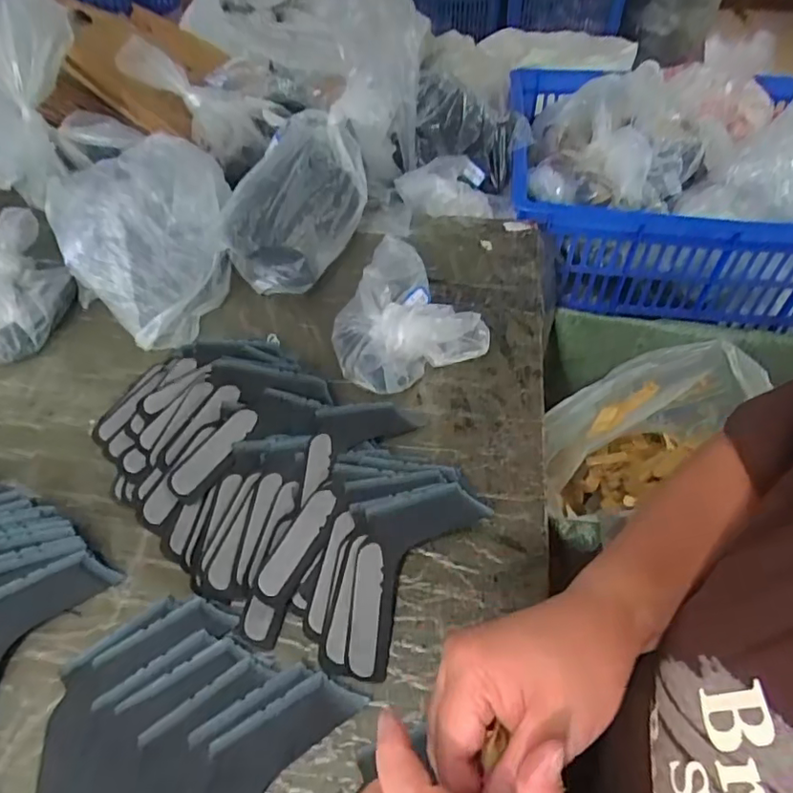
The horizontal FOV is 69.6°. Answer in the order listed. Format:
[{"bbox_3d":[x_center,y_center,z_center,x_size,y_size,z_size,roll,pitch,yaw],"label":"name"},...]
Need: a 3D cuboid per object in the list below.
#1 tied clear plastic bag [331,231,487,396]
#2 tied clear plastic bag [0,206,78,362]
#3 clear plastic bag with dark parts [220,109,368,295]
[{"bbox_3d":[-0.003,-0.079,0.568,0.124,0.060,0.154,-23,50,-19],"label":"tied clear plastic bag"},{"bbox_3d":[-0.423,-0.119,0.601,0.137,0.081,0.161,-30,53,-25],"label":"tied clear plastic bag"},{"bbox_3d":[-0.111,-0.214,0.658,0.104,0.123,0.210,14,48,14],"label":"clear plastic bag with dark parts"}]

